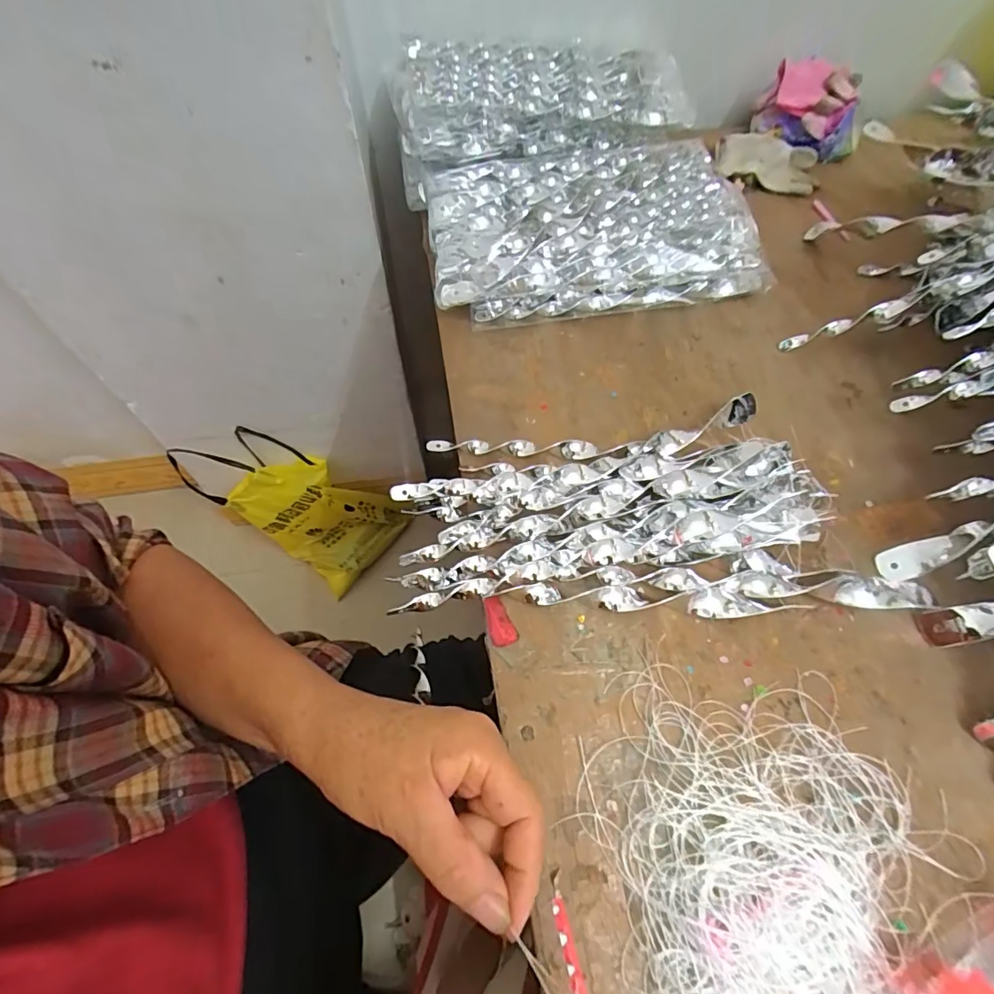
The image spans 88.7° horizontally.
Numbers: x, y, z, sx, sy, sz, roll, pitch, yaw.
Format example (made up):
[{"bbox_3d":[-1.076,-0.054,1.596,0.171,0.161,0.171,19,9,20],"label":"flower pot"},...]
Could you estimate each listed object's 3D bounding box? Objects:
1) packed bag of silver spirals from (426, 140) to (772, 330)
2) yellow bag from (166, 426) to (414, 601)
[{"bbox_3d":[0.096,-0.285,0.533,0.333,0.070,0.212,-7,59,-6],"label":"packed bag of silver spirals"},{"bbox_3d":[-0.386,0.021,1.015,0.119,0.493,0.227,26,80,44],"label":"yellow bag"}]

